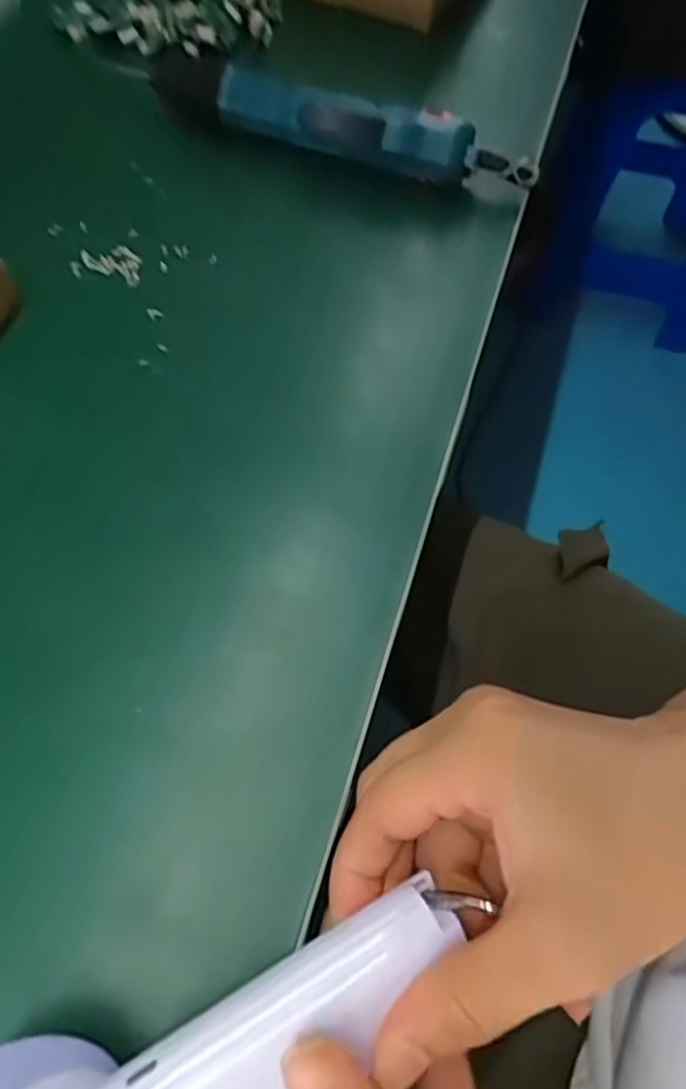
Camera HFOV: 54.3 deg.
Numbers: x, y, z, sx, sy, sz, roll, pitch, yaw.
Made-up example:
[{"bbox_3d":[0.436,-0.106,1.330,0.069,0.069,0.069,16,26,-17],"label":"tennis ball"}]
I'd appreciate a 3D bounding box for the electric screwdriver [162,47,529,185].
[{"bbox_3d":[-0.006,-0.247,0.382,0.233,0.033,0.033,18,67,6],"label":"electric screwdriver"}]

